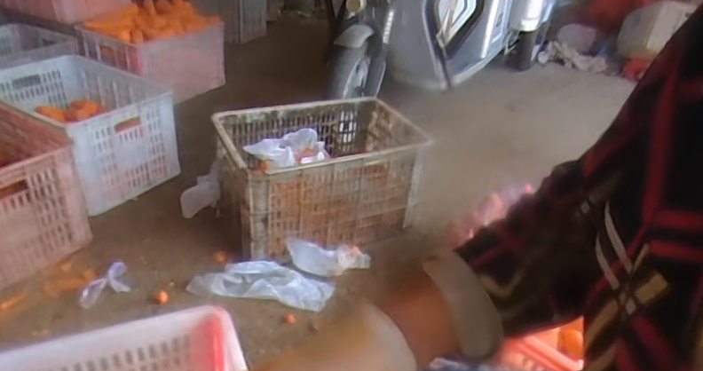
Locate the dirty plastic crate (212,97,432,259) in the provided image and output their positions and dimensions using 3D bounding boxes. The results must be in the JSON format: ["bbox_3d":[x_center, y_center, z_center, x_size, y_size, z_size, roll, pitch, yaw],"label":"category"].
[{"bbox_3d":[-0.088,-0.047,1.449,0.557,0.267,0.377,-7,33,-21],"label":"dirty plastic crate"}]

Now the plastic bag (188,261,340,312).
[{"bbox_3d":[-0.225,0.244,1.245,0.357,0.055,0.126,5,31,-3],"label":"plastic bag"}]

